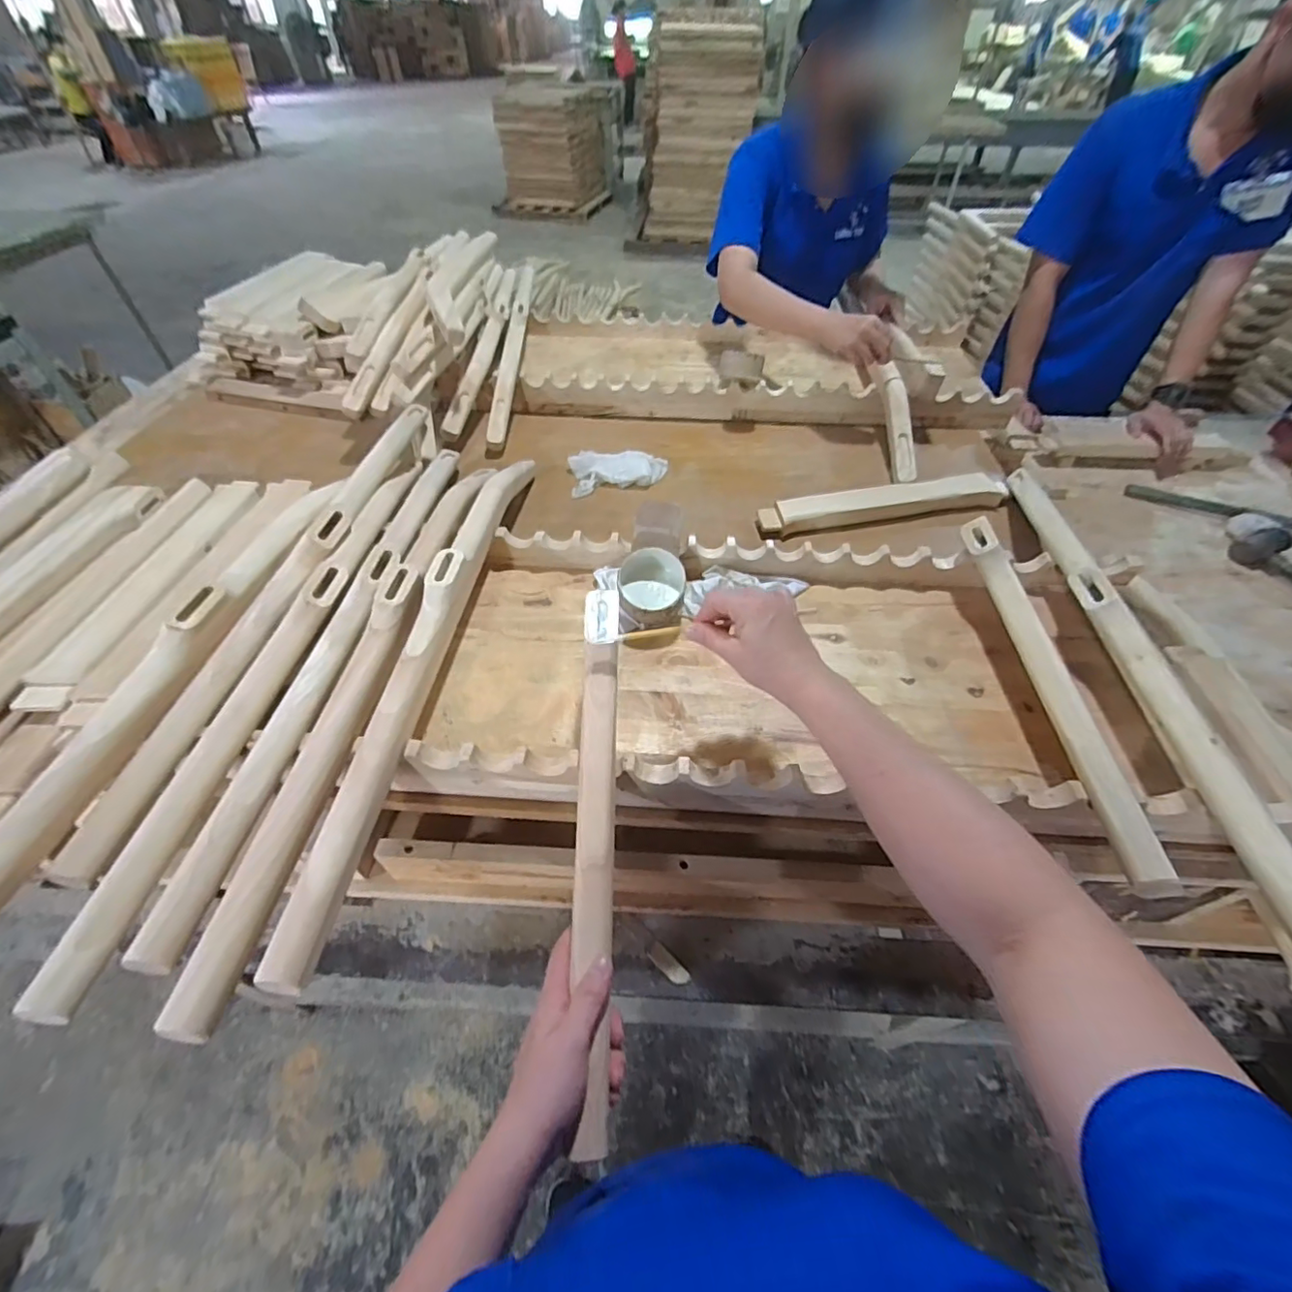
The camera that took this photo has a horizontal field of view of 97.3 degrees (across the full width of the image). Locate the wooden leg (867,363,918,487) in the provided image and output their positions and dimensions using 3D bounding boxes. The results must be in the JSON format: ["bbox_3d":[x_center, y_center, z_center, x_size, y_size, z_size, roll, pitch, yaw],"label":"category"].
[{"bbox_3d":[0.431,-0.393,0.971,0.038,0.050,0.258,1,67,1],"label":"wooden leg"}]

